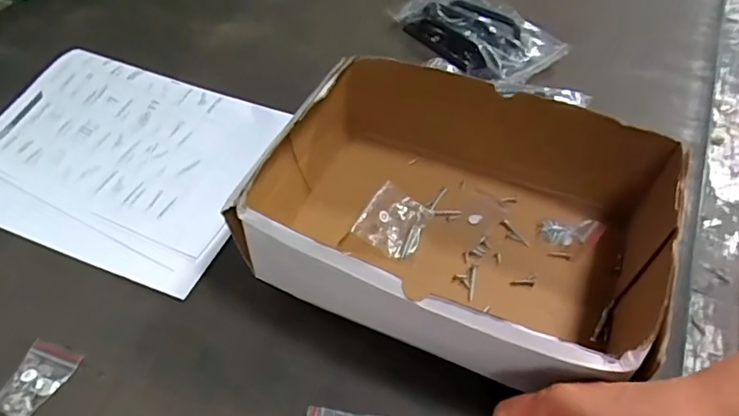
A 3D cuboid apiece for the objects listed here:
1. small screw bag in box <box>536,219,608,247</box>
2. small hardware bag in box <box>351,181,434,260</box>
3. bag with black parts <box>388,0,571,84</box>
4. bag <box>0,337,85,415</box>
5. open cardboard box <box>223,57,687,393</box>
[{"bbox_3d":[0.176,0.020,0.474,0.053,0.011,0.028,11,53,9],"label":"small screw bag in box"},{"bbox_3d":[0.022,0.011,0.476,0.054,0.017,0.060,30,68,-5],"label":"small hardware bag in box"},{"bbox_3d":[0.126,-0.216,0.649,0.109,0.042,0.192,-37,60,-24],"label":"bag with black parts"},{"bbox_3d":[-0.243,0.127,0.396,0.035,0.017,0.057,16,54,13],"label":"bag"},{"bbox_3d":[0.066,0.003,0.433,0.293,0.093,0.214,19,55,15],"label":"open cardboard box"}]

